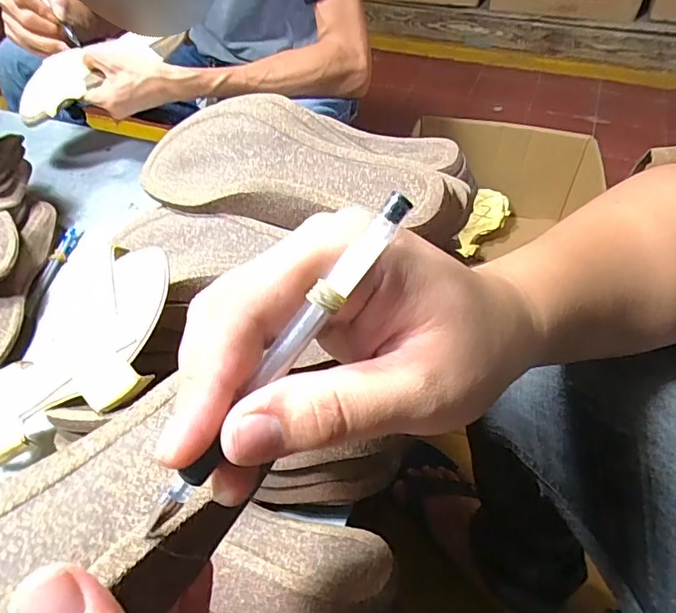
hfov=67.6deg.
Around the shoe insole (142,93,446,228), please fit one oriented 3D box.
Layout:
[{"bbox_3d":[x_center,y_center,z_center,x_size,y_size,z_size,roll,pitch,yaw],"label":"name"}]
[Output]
[{"bbox_3d":[-0.038,-0.109,0.366,0.224,0.023,0.089,7,76,13],"label":"shoe insole"}]

